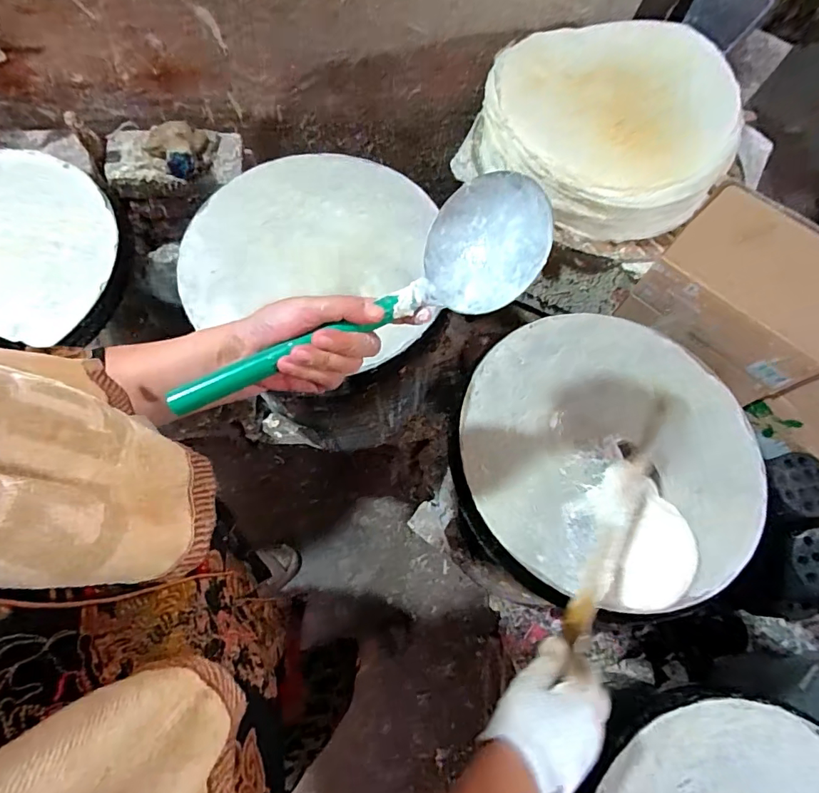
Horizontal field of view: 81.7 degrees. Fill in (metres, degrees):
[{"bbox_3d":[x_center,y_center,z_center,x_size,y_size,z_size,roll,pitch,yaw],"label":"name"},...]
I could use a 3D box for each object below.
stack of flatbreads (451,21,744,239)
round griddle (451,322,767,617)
[{"bbox_3d":[0.325,-0.466,0.782,0.389,0.094,0.431,22,69,6],"label":"stack of flatbreads"},{"bbox_3d":[0.249,0.053,0.575,0.363,0.053,0.353,1,68,-3],"label":"round griddle"}]

